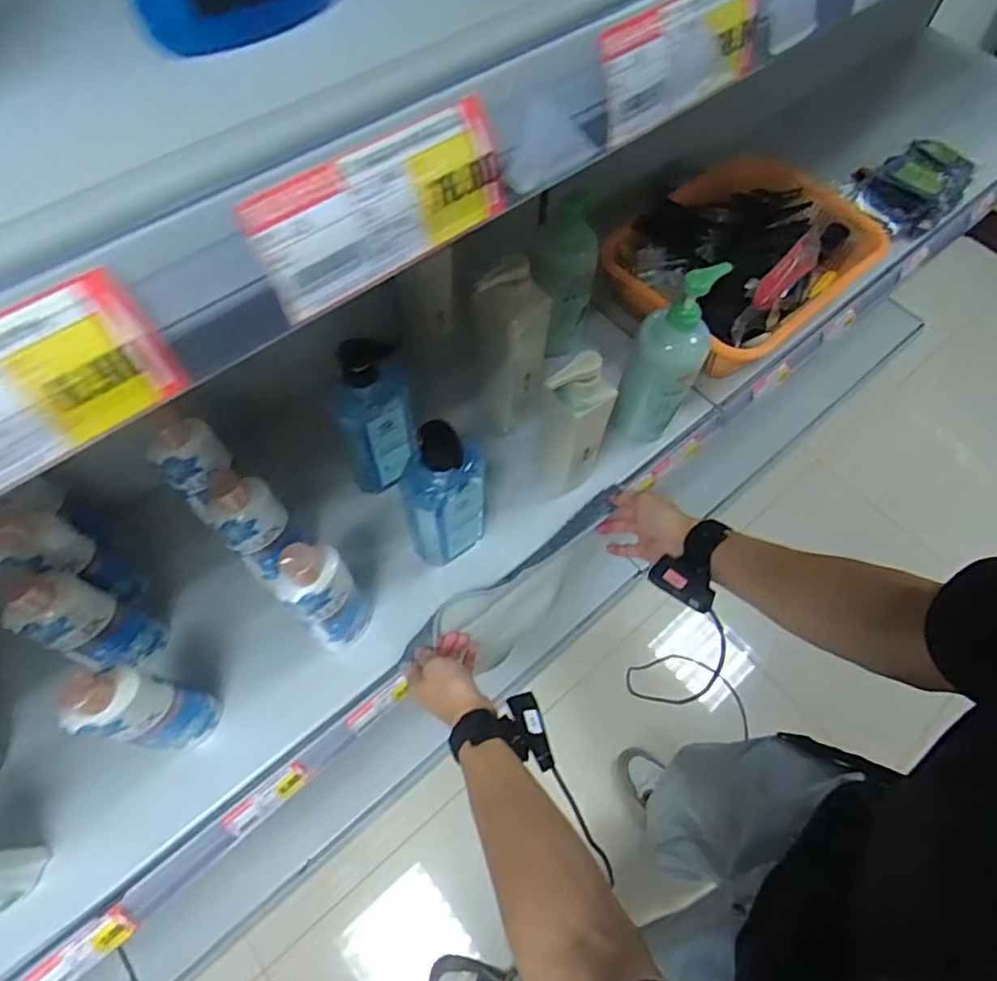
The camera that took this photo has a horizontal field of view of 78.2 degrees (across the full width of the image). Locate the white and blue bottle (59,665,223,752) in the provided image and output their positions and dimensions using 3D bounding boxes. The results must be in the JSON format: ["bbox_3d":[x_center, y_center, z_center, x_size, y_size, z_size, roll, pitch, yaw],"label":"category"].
[{"bbox_3d":[-0.322,0.199,0.557,0.050,0.201,0.063,12,63,5],"label":"white and blue bottle"}]

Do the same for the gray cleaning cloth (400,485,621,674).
[{"bbox_3d":[0.028,0.140,0.780,0.304,0.158,0.062,-33,68,-17],"label":"gray cleaning cloth"}]

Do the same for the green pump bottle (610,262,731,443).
[{"bbox_3d":[0.200,-0.154,0.728,0.084,0.246,0.069,13,63,5],"label":"green pump bottle"}]

